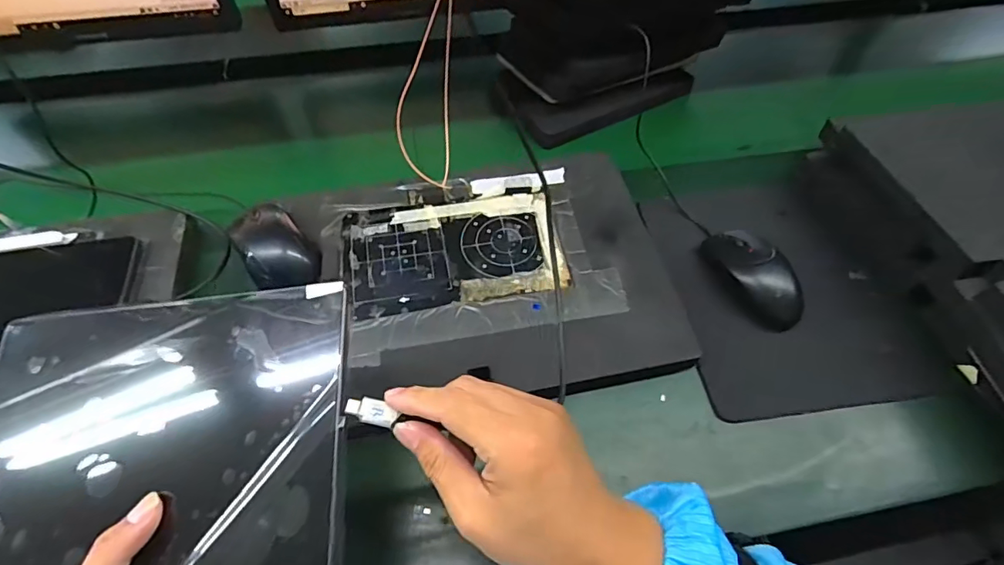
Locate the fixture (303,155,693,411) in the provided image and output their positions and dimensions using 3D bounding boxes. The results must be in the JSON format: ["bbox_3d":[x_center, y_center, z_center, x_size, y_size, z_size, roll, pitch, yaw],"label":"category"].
[{"bbox_3d":[-0.010,-0.001,0.494,0.333,0.045,0.259,-11,56,-8],"label":"fixture"}]

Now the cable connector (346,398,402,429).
[{"bbox_3d":[-0.073,0.072,0.281,0.028,0.004,0.013,21,56,-4],"label":"cable connector"}]

